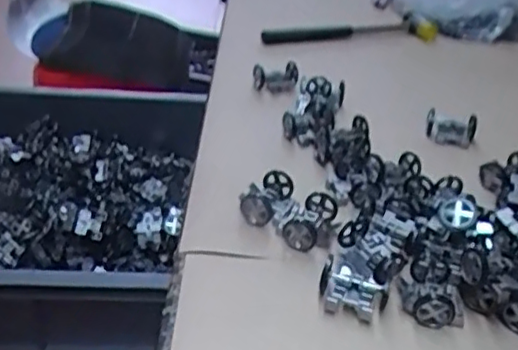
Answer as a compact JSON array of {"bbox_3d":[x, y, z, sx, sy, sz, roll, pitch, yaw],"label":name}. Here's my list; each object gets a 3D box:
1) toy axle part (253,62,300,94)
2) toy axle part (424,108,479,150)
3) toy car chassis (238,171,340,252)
[{"bbox_3d":[0.019,-0.112,0.723,0.051,0.025,0.044,4,33,0],"label":"toy axle part"},{"bbox_3d":[0.197,-0.047,0.650,0.049,0.034,0.023,13,34,14],"label":"toy axle part"},{"bbox_3d":[0.024,0.029,0.514,0.080,0.032,0.051,23,38,27],"label":"toy car chassis"}]

